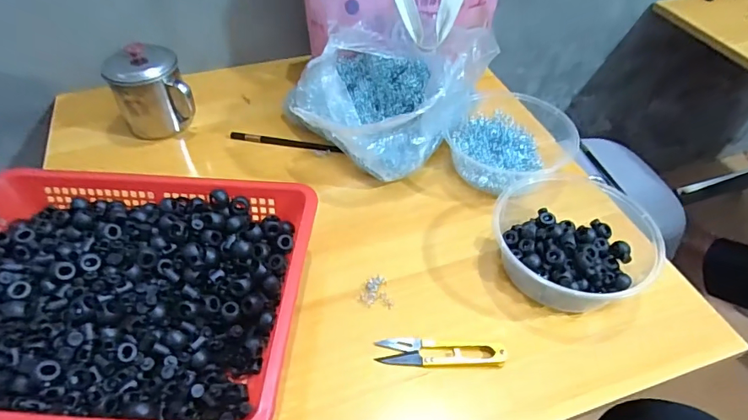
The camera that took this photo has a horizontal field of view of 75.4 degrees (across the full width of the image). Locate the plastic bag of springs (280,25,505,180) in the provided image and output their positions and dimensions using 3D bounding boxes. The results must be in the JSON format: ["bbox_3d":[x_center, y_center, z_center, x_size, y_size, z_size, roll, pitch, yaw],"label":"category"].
[{"bbox_3d":[0.022,-0.141,0.539,0.189,0.129,0.187,19,50,14],"label":"plastic bag of springs"}]

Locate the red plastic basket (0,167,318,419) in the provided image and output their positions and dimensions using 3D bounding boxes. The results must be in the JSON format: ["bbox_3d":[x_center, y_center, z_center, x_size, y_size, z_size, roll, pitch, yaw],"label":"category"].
[{"bbox_3d":[-0.209,0.068,0.400,0.296,0.073,0.226,3,48,0],"label":"red plastic basket"}]

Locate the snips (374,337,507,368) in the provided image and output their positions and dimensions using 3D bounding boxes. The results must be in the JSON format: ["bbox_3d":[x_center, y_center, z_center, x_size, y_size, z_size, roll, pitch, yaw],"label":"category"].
[{"bbox_3d":[0.057,0.119,0.404,0.105,0.007,0.025,4,48,1],"label":"snips"}]

